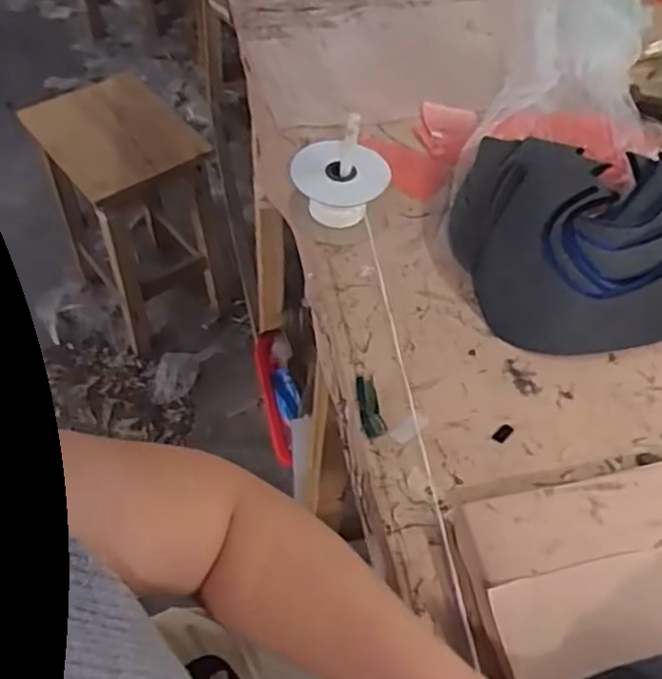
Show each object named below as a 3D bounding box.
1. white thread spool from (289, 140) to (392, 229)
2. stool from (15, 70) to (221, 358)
[{"bbox_3d":[0.009,-0.148,0.668,0.091,0.057,0.074,8,53,5],"label":"white thread spool"},{"bbox_3d":[-0.406,-0.253,1.424,0.243,0.438,0.353,-29,58,-23],"label":"stool"}]

